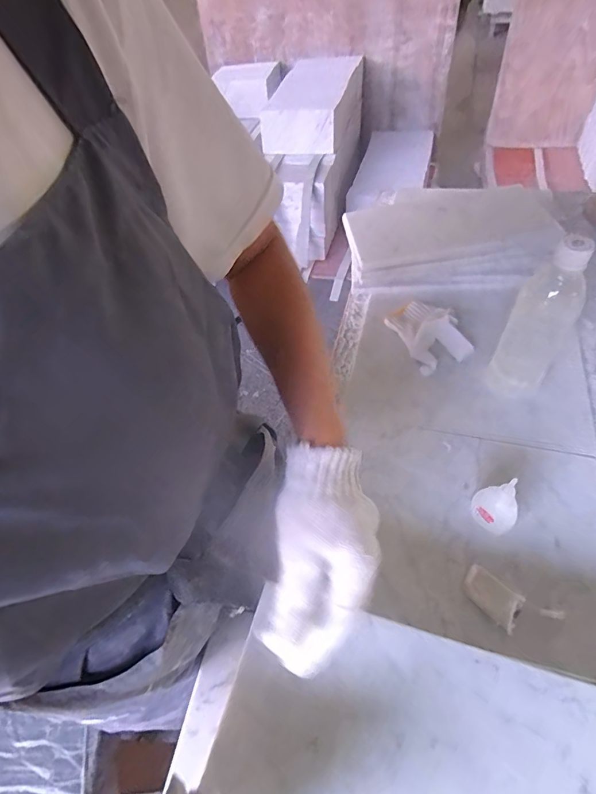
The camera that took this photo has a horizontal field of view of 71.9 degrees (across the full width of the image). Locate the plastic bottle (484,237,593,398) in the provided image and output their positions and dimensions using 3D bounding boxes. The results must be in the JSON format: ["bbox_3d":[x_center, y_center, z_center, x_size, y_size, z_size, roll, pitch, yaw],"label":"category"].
[{"bbox_3d":[0.274,-0.076,0.471,0.065,0.203,0.053,13,56,16],"label":"plastic bottle"}]

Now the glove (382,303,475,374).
[{"bbox_3d":[0.189,-0.099,0.599,0.079,0.032,0.121,-20,52,-8],"label":"glove"}]

